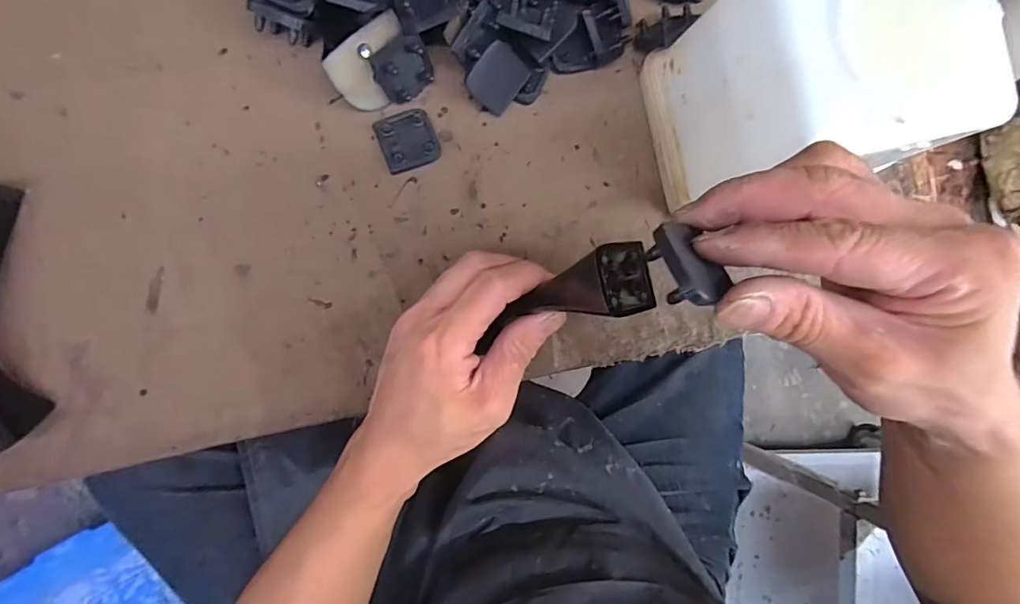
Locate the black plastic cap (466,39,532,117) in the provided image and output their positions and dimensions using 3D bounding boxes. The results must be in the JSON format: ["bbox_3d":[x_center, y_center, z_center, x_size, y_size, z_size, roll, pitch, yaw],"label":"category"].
[{"bbox_3d":[-0.007,-0.131,0.286,0.033,0.006,0.034,17,115,-44],"label":"black plastic cap"}]

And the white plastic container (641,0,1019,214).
[{"bbox_3d":[0.161,-0.117,0.267,0.117,0.119,0.099,-10,92,-9],"label":"white plastic container"}]

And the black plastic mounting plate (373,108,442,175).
[{"bbox_3d":[-0.060,-0.095,0.288,0.033,0.010,0.031,-24,94,-9],"label":"black plastic mounting plate"}]

